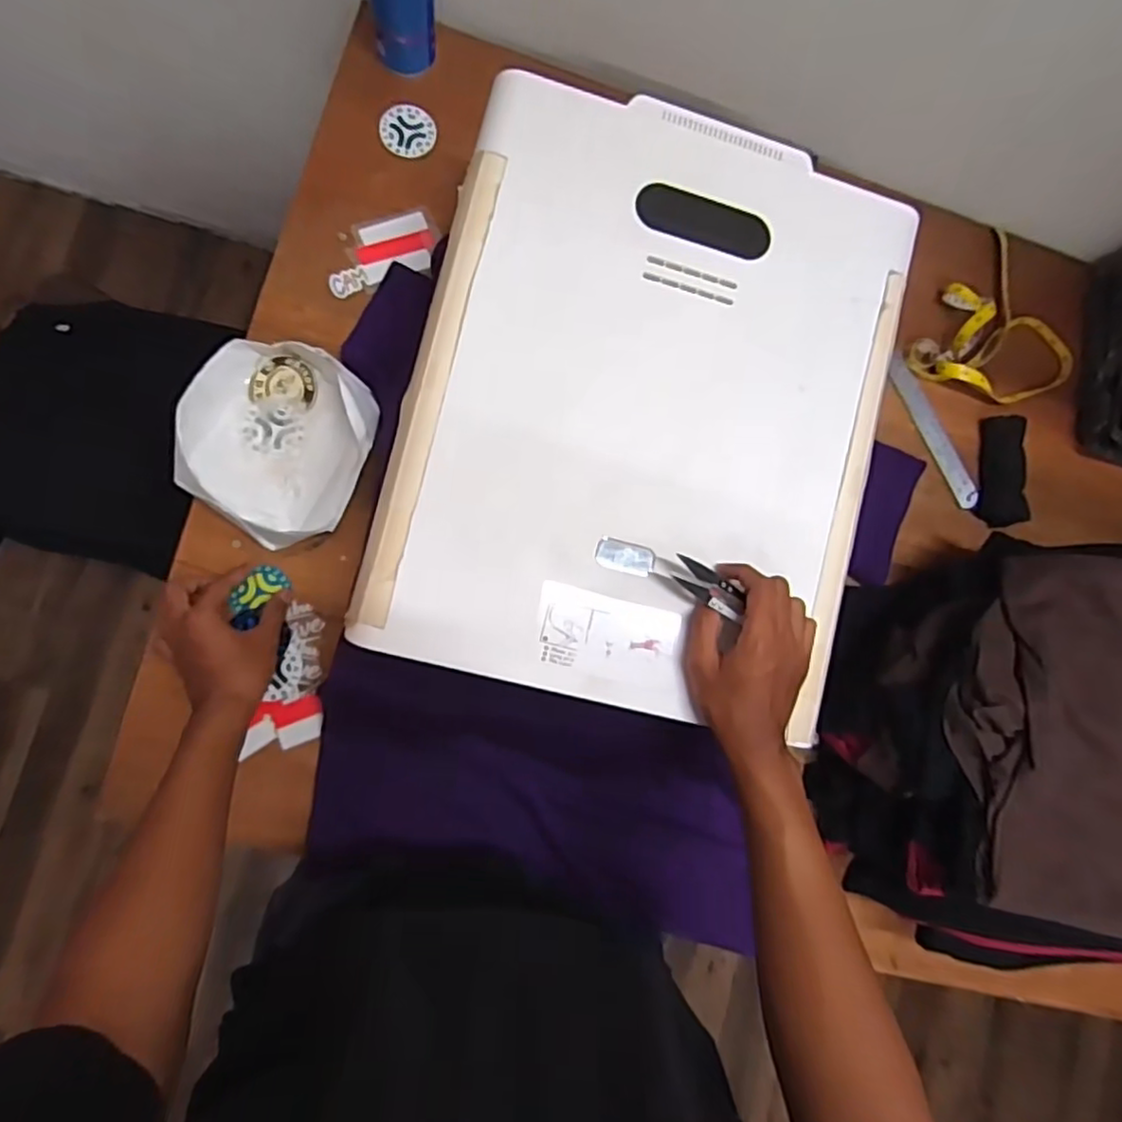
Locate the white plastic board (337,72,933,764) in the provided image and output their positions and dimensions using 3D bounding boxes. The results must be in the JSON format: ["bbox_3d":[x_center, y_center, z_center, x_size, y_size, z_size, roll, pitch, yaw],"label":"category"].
[{"bbox_3d":[0.081,-0.134,0.559,0.389,0.018,0.502,15,84,-6],"label":"white plastic board"}]

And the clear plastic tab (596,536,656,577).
[{"bbox_3d":[0.054,-0.003,0.543,0.050,0.004,0.025,14,84,-6],"label":"clear plastic tab"}]

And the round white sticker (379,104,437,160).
[{"bbox_3d":[-0.170,-0.472,0.722,0.059,0.004,0.058,0,90,-12],"label":"round white sticker"}]

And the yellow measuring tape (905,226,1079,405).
[{"bbox_3d":[0.513,-0.277,0.781,0.201,0.048,0.195,1,84,-10],"label":"yellow measuring tape"}]

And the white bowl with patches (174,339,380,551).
[{"bbox_3d":[-0.275,-0.117,0.642,0.176,0.051,0.179,1,84,-10],"label":"white bowl with patches"}]

